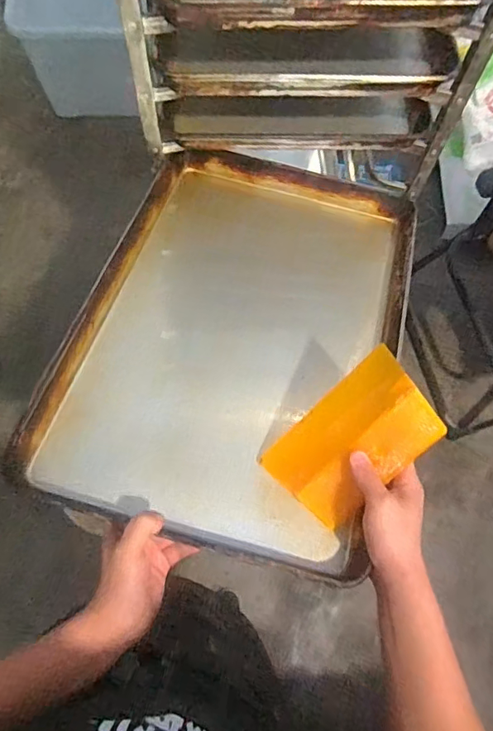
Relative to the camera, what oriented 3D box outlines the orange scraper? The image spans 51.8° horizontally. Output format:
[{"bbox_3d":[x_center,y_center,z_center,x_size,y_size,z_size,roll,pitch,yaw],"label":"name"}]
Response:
[{"bbox_3d":[0.117,0.085,0.560,0.185,0.013,0.112,-47,70,16],"label":"orange scraper"}]

